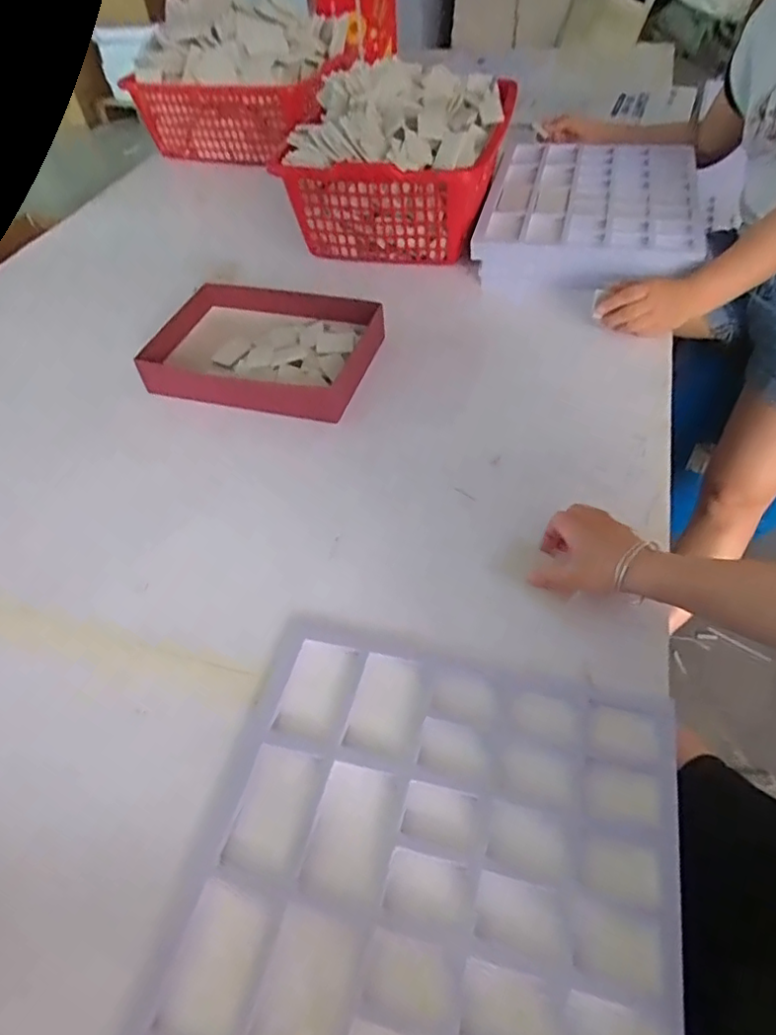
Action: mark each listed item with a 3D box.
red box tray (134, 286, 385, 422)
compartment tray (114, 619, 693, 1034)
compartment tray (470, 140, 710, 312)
[{"bbox_3d":[-0.173,-0.249,0.888,0.300,0.064,0.220,9,50,14],"label":"red box tray"},{"bbox_3d":[0.020,0.285,0.434,0.352,0.028,0.420,9,50,14],"label":"compartment tray"},{"bbox_3d":[0.340,-0.525,1.046,0.338,0.076,0.483,11,50,16],"label":"compartment tray"}]

